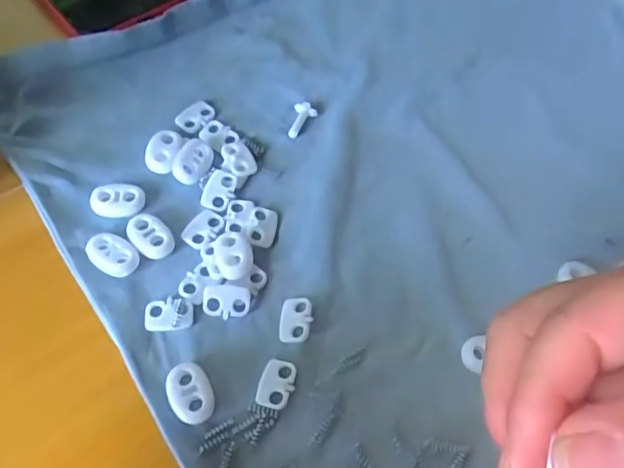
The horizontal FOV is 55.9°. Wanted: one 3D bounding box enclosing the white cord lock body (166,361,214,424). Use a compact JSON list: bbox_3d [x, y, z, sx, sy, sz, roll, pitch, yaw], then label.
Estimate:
[{"bbox_3d":[-0.045,0.057,0.214,0.016,0.004,0.023,-22,64,-15],"label":"white cord lock body"}]

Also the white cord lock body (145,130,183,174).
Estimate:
[{"bbox_3d":[-0.068,-0.038,0.268,0.015,0.006,0.023,12,60,3],"label":"white cord lock body"}]

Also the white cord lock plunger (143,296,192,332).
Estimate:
[{"bbox_3d":[-0.056,0.031,0.229,0.018,0.004,0.013,-2,60,-4],"label":"white cord lock plunger"}]

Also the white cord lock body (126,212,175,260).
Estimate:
[{"bbox_3d":[-0.068,0.001,0.246,0.023,0.004,0.015,34,64,15],"label":"white cord lock body"}]

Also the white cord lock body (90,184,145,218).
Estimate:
[{"bbox_3d":[-0.084,-0.015,0.254,0.022,0.004,0.016,8,60,1],"label":"white cord lock body"}]

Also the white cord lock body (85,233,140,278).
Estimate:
[{"bbox_3d":[-0.082,0.008,0.240,0.023,0.004,0.014,29,63,13],"label":"white cord lock body"}]

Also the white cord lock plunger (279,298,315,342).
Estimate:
[{"bbox_3d":[-0.006,0.033,0.231,0.012,0.004,0.018,5,60,0],"label":"white cord lock plunger"}]

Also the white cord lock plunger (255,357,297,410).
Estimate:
[{"bbox_3d":[-0.013,0.055,0.218,0.012,0.004,0.018,15,61,5],"label":"white cord lock plunger"}]

